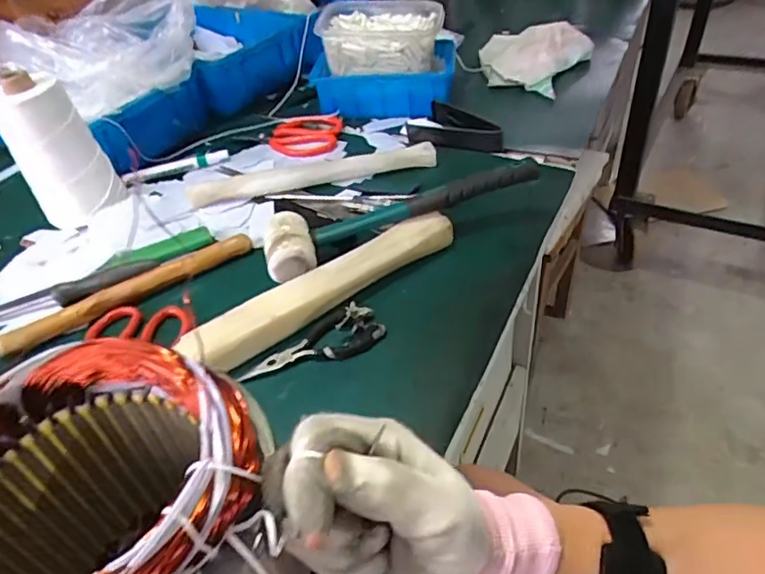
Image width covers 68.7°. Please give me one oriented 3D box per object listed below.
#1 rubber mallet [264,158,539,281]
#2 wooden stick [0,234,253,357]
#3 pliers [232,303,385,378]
[{"bbox_3d":[0.017,-0.084,0.586,0.299,0.044,0.068,-23,44,-17],"label":"rubber mallet"},{"bbox_3d":[-0.246,0.004,0.547,0.246,0.024,0.027,-25,44,-19],"label":"wooden stick"},{"bbox_3d":[-0.061,0.046,0.488,0.122,0.018,0.049,-16,42,-9],"label":"pliers"}]

